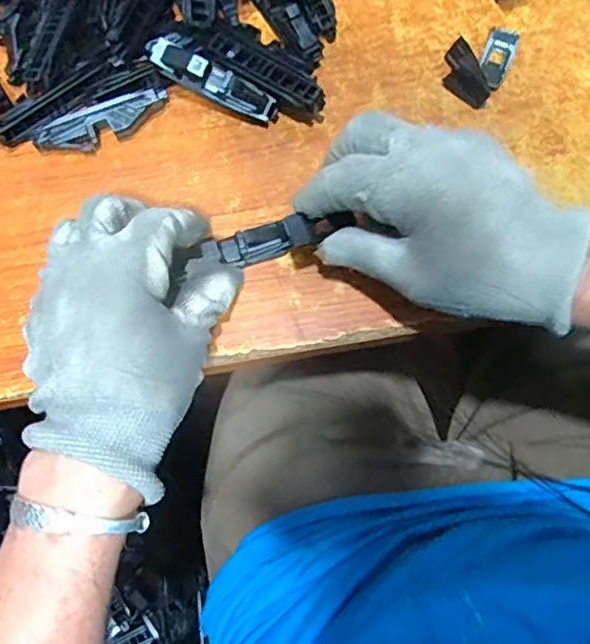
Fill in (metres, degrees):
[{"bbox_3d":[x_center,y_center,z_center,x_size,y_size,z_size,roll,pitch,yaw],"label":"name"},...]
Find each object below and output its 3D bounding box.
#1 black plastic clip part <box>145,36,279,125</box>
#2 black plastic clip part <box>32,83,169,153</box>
[{"bbox_3d":[-0.049,-0.144,0.340,0.081,0.021,0.020,26,80,-9],"label":"black plastic clip part"},{"bbox_3d":[-0.115,-0.120,0.344,0.081,0.015,0.018,-22,79,-5],"label":"black plastic clip part"}]

